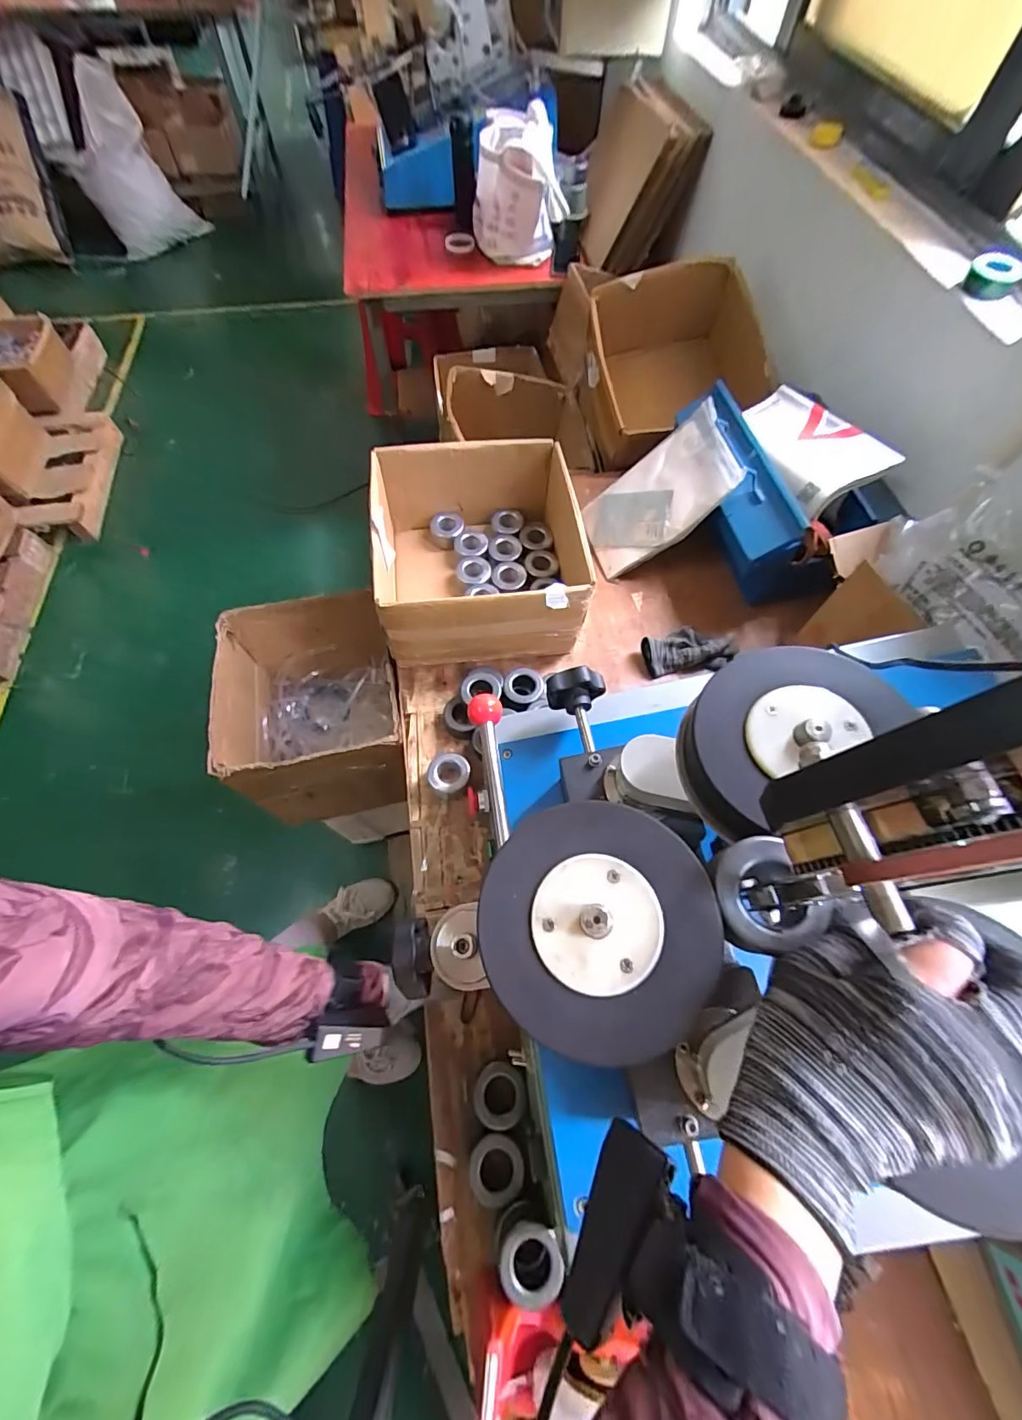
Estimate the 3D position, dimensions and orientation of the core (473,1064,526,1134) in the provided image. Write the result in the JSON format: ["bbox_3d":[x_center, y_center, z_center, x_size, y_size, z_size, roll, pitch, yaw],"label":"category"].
[{"bbox_3d":[-0.013,0.435,0.550,0.056,0.032,0.059,1,65,-1],"label":"core"}]

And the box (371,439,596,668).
[{"bbox_3d":[-0.050,-0.260,0.819,0.327,0.178,0.336,-6,65,-4],"label":"box"}]

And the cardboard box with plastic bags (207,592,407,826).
[{"bbox_3d":[-0.350,-0.003,0.927,0.290,0.284,0.323,-10,65,-6],"label":"cardboard box with plastic bags"}]

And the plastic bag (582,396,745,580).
[{"bbox_3d":[0.262,-0.388,0.873,0.041,0.279,0.190,14,54,-43],"label":"plastic bag"}]

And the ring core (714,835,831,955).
[{"bbox_3d":[0.138,0.100,0.264,0.052,0.015,0.055,1,65,-1],"label":"ring core"}]

